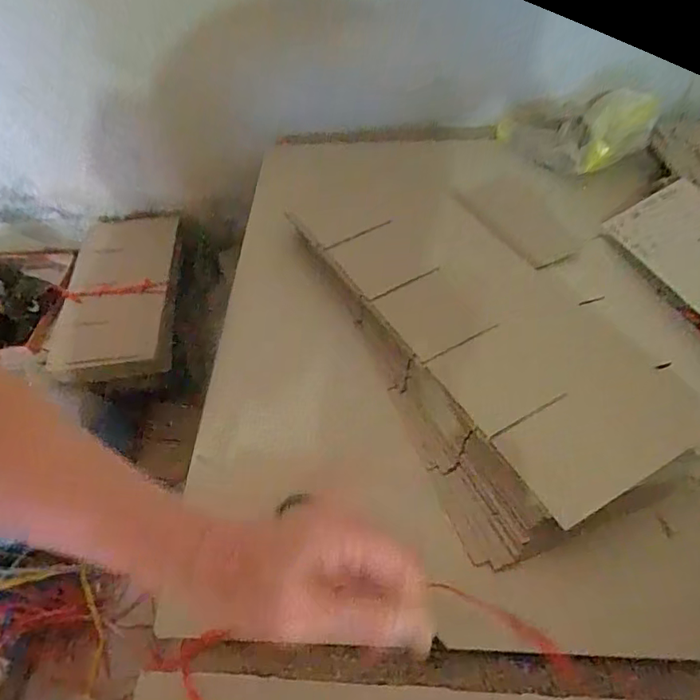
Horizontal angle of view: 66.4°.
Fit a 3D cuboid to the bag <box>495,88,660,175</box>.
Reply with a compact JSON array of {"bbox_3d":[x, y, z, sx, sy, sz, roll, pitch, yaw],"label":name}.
[{"bbox_3d":[0.344,-0.329,0.830,0.222,0.090,0.075,4,52,26],"label":"bag"}]

